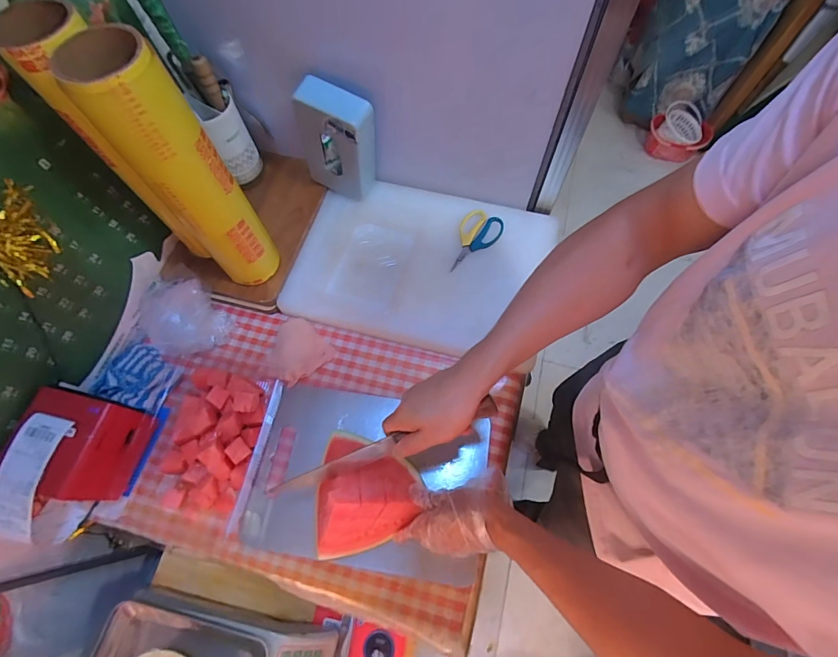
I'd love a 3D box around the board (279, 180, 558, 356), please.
[{"bbox_3d":[0.001,-0.121,0.717,0.420,0.030,0.295,13,69,4],"label":"board"}]

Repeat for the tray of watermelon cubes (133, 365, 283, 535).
[{"bbox_3d":[-0.324,0.165,0.597,0.185,0.054,0.224,10,68,5],"label":"tray of watermelon cubes"}]

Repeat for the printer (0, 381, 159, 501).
[{"bbox_3d":[-0.471,0.157,0.566,0.128,0.106,0.125,16,69,8],"label":"printer"}]

